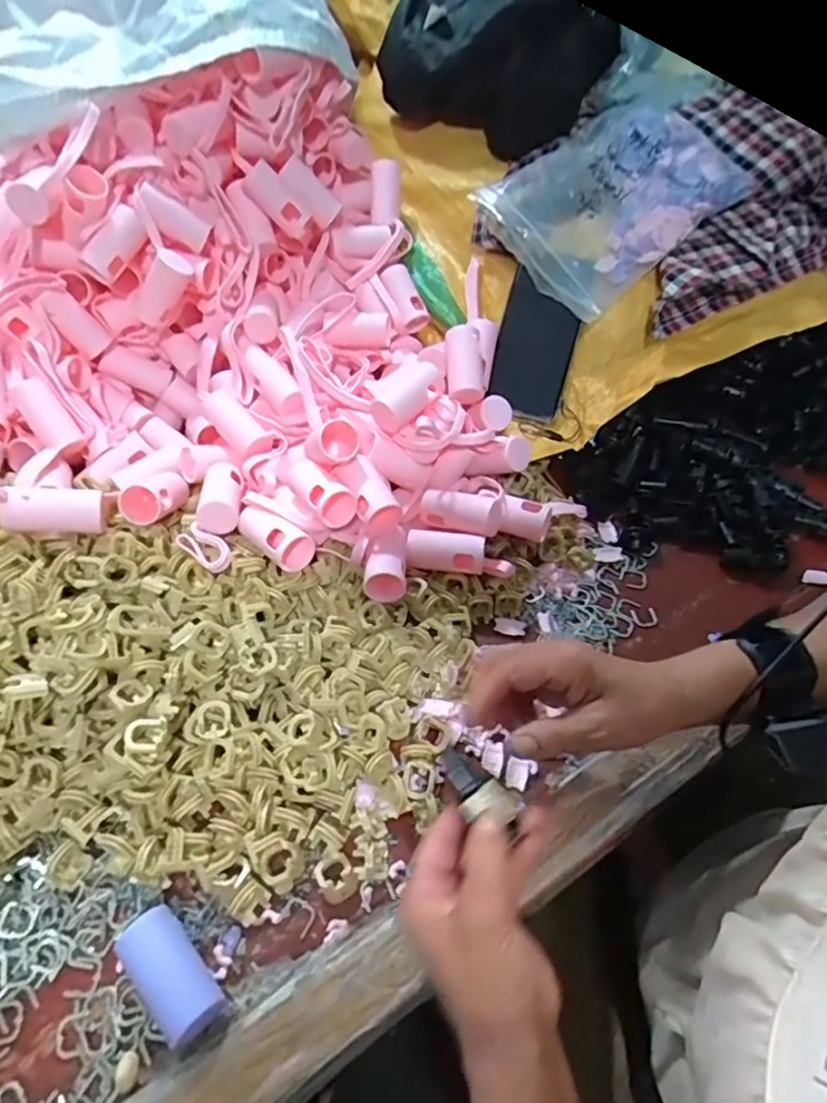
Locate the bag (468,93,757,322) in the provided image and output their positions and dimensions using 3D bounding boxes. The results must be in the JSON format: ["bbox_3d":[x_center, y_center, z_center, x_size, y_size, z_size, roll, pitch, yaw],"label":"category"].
[{"bbox_3d":[0.189,-0.336,0.573,0.224,0.092,0.158,-31,60,-23],"label":"bag"}]

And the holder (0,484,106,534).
[{"bbox_3d":[-0.255,-0.030,0.426,0.062,0.024,0.031,2,76,-31],"label":"holder"}]

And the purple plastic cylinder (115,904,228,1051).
[{"bbox_3d":[-0.132,0.229,0.327,0.029,0.029,0.065,-38,63,-26],"label":"purple plastic cylinder"}]

